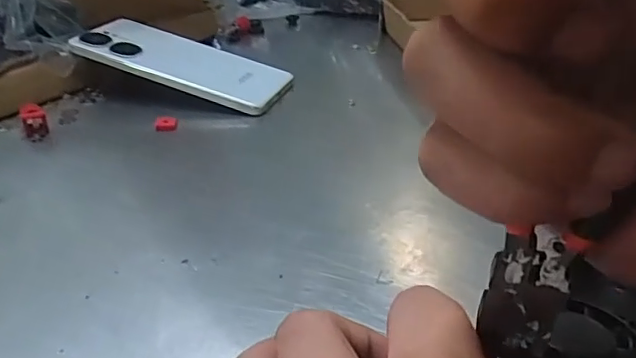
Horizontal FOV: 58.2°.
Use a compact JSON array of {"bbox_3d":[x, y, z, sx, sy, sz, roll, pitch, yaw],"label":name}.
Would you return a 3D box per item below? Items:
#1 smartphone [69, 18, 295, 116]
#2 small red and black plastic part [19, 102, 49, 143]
[{"bbox_3d":[-0.105,-0.092,0.447,0.165,0.009,0.071,20,34,9],"label":"smartphone"},{"bbox_3d":[-0.187,-0.038,0.376,0.014,0.018,0.017,-16,34,-26],"label":"small red and black plastic part"}]

